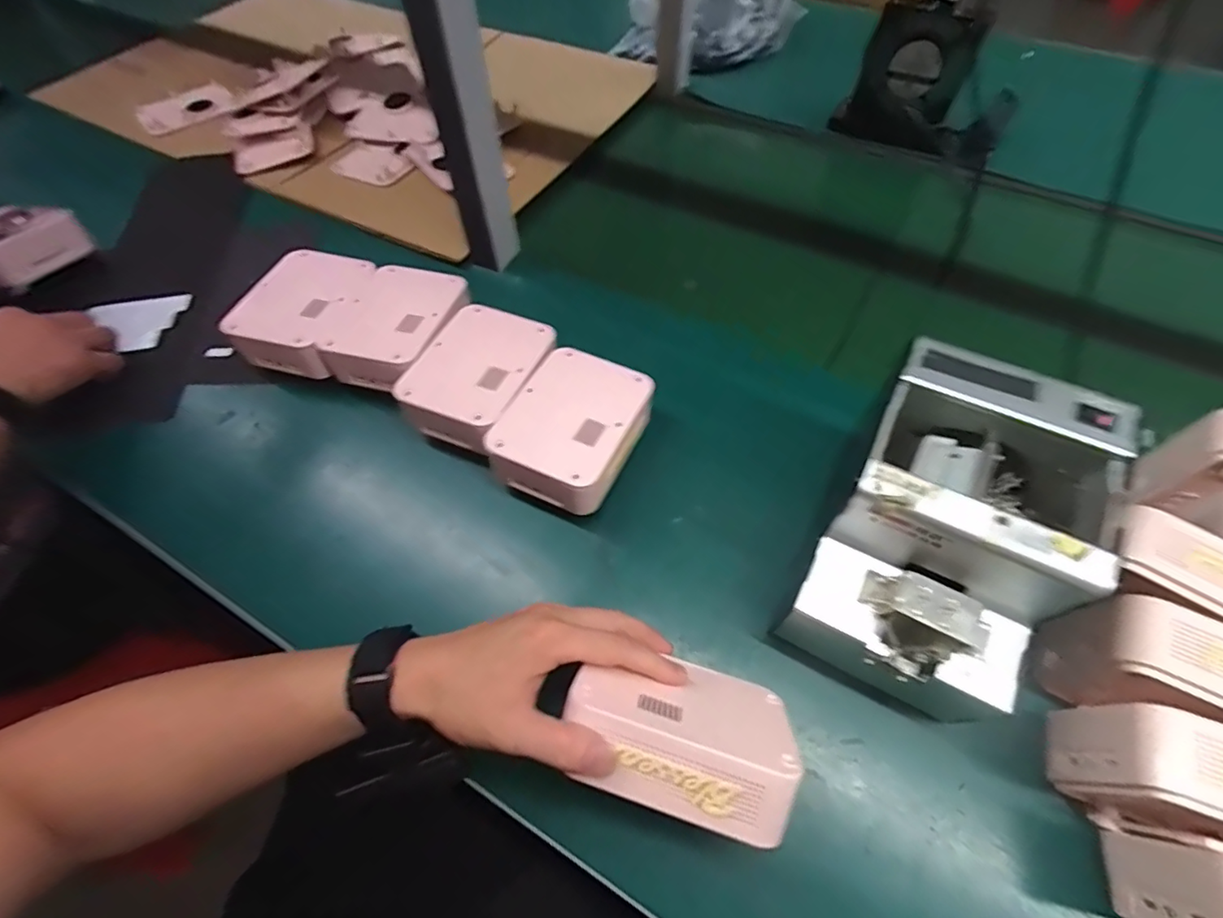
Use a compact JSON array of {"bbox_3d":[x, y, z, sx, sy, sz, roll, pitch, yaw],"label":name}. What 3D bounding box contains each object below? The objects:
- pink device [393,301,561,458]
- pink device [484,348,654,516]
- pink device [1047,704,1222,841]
[{"bbox_3d":[-0.117,-0.076,0.488,0.102,0.041,0.140,22,61,15],"label":"pink device"},{"bbox_3d":[-0.031,-0.027,0.459,0.107,0.045,0.135,26,63,17],"label":"pink device"},{"bbox_3d":[0.329,0.186,0.301,0.122,0.103,0.050,19,61,13],"label":"pink device"}]

